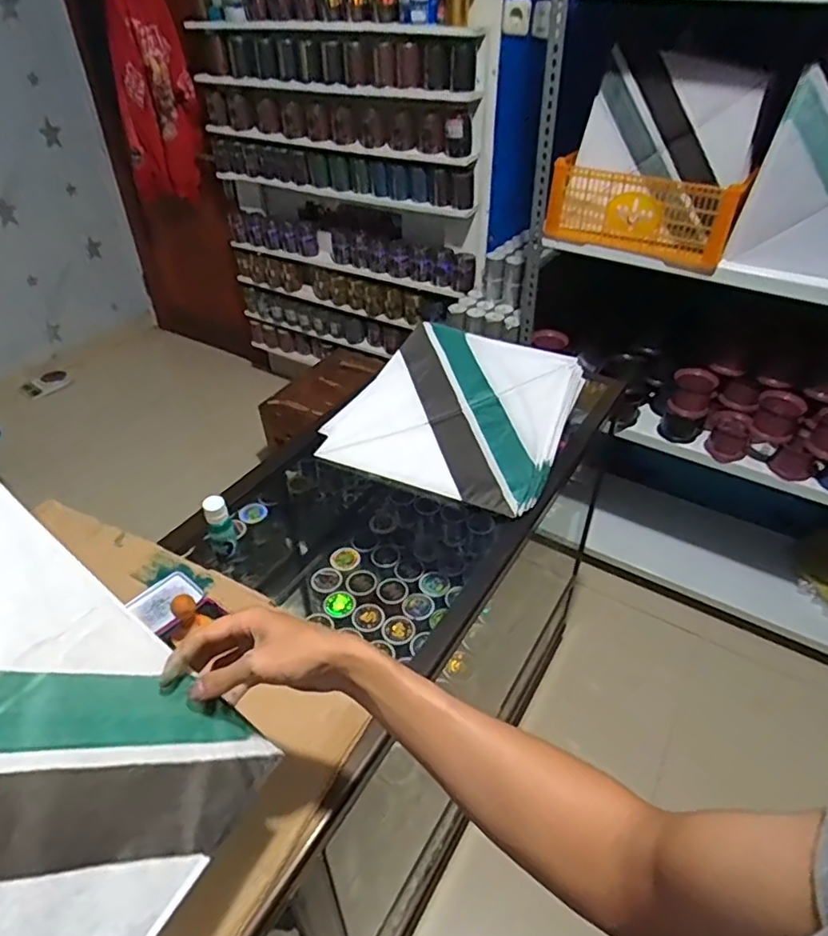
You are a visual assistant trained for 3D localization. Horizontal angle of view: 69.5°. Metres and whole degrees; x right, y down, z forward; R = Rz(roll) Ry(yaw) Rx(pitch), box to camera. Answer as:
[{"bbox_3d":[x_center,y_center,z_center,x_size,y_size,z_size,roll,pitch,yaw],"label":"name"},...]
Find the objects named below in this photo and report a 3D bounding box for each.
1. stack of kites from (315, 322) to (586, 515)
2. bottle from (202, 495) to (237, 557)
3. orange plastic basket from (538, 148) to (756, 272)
[{"bbox_3d":[0.070,-0.110,1.050,0.376,0.019,0.353,16,62,22],"label":"stack of kites"},{"bbox_3d":[-0.264,0.082,0.814,0.032,0.097,0.027,-15,42,-18],"label":"bottle"},{"bbox_3d":[0.500,-0.564,1.345,0.134,0.176,0.397,-28,47,-30],"label":"orange plastic basket"}]

